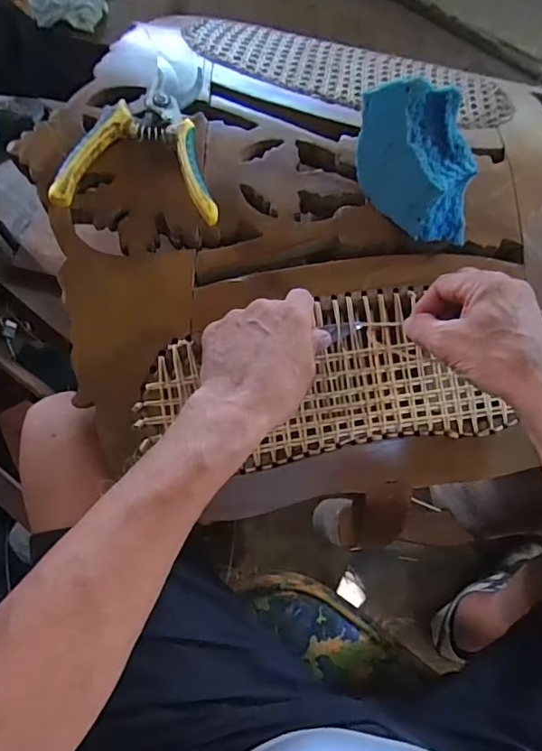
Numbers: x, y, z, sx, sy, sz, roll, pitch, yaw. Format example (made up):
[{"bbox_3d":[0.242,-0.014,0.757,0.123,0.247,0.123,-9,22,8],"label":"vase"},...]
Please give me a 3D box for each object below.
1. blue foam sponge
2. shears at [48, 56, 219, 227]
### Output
[{"bbox_3d":[0.126,-0.183,0.446,0.078,0.089,0.120,-10,70,-5],"label":"blue foam sponge"},{"bbox_3d":[-0.108,-0.214,0.455,0.130,0.029,0.166,4,69,0],"label":"shears"}]

